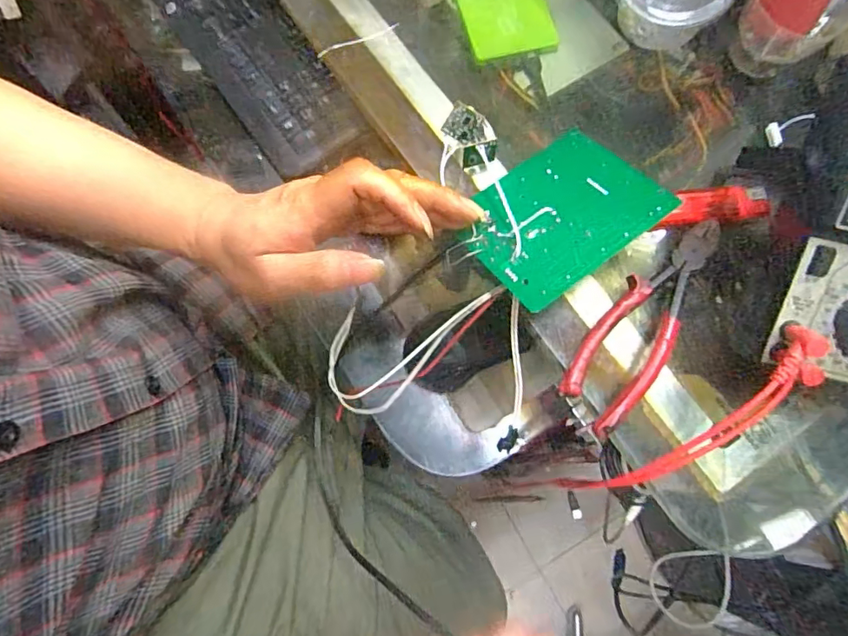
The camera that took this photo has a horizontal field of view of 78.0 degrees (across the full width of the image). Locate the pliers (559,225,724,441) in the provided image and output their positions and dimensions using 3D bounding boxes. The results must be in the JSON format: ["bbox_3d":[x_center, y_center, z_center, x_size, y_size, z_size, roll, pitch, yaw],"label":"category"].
[{"bbox_3d":[0.135,-0.003,0.315,0.042,0.020,0.157,38,77,9],"label":"pliers"}]

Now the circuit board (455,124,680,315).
[{"bbox_3d":[0.081,-0.064,0.323,0.109,0.004,0.088,-36,61,-7],"label":"circuit board"}]

